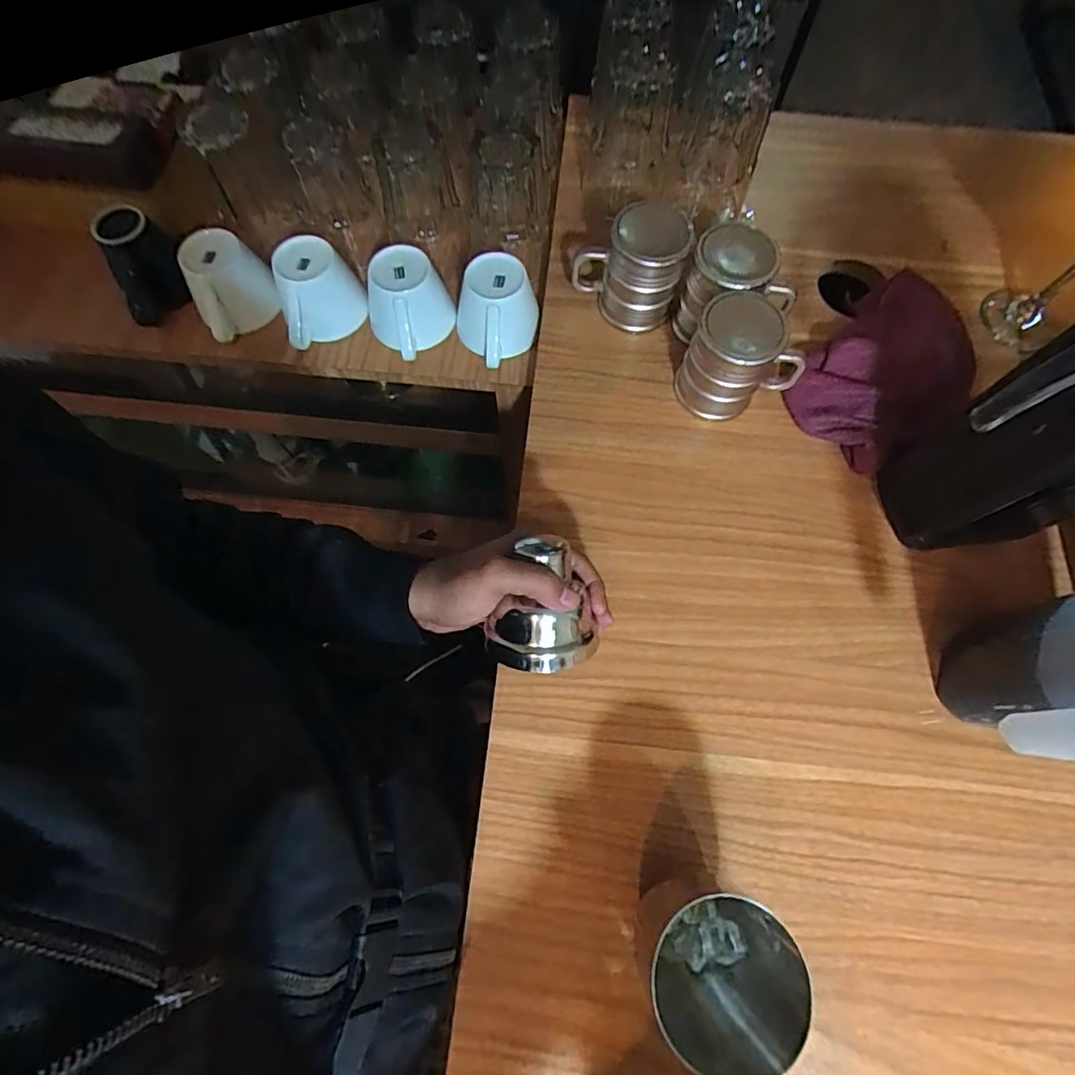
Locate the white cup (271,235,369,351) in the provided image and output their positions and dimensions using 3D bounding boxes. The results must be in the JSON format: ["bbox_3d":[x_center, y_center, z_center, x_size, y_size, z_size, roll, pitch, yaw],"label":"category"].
[{"bbox_3d":[-0.224,-0.250,0.553,0.084,0.066,0.071,-21,73,-7],"label":"white cup"}]

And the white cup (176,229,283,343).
[{"bbox_3d":[-0.314,-0.255,0.552,0.084,0.066,0.071,-41,77,-13],"label":"white cup"}]

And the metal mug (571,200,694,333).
[{"bbox_3d":[0.086,-0.260,0.514,0.100,0.100,0.070,11,72,3],"label":"metal mug"}]

